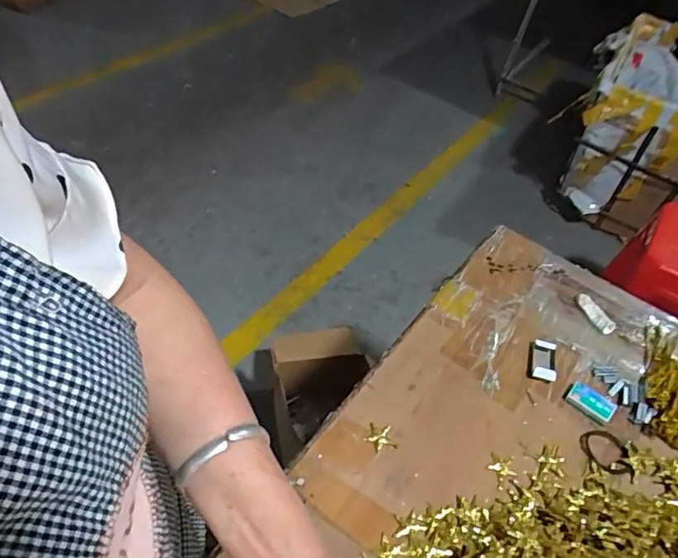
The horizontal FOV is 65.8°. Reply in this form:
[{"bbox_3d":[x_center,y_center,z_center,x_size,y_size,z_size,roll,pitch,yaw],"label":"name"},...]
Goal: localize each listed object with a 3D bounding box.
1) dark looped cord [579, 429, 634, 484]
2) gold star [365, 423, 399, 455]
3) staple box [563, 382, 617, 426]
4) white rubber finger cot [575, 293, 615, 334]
[{"bbox_3d":[0.304,0.196,0.594,0.055,0.004,0.048,17,48,7],"label":"dark looped cord"},{"bbox_3d":[0.046,0.177,0.592,0.033,0.012,0.035,-7,50,-14],"label":"gold star"},{"bbox_3d":[0.302,0.150,0.632,0.053,0.014,0.035,39,55,24],"label":"staple box"},{"bbox_3d":[0.355,0.046,0.729,0.018,0.018,0.068,-15,52,-15],"label":"white rubber finger cot"}]

